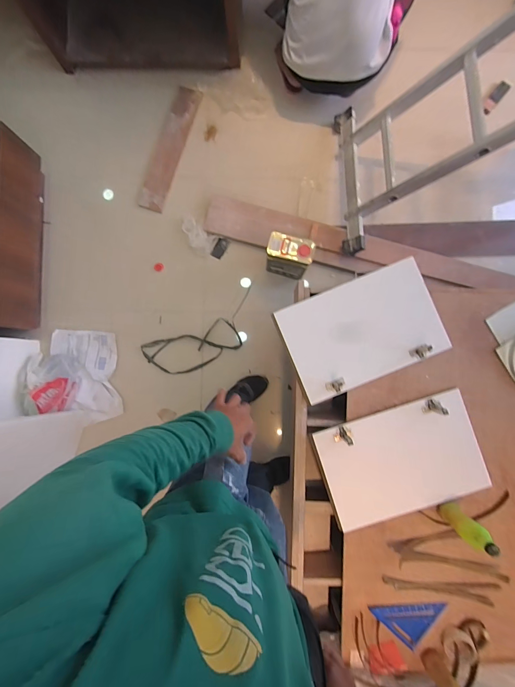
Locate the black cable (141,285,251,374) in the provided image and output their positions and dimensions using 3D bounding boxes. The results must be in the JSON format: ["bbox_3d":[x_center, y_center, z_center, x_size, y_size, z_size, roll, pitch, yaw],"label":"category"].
[{"bbox_3d":[-0.231,-0.022,1.341,0.540,0.023,0.205,-27,87,0],"label":"black cable"}]

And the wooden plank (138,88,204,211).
[{"bbox_3d":[-0.399,-0.880,1.391,0.133,0.022,0.580,19,87,8],"label":"wooden plank"}]

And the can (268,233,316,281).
[{"bbox_3d":[0.127,-0.340,1.237,0.174,0.223,0.109,19,88,2],"label":"can"}]

